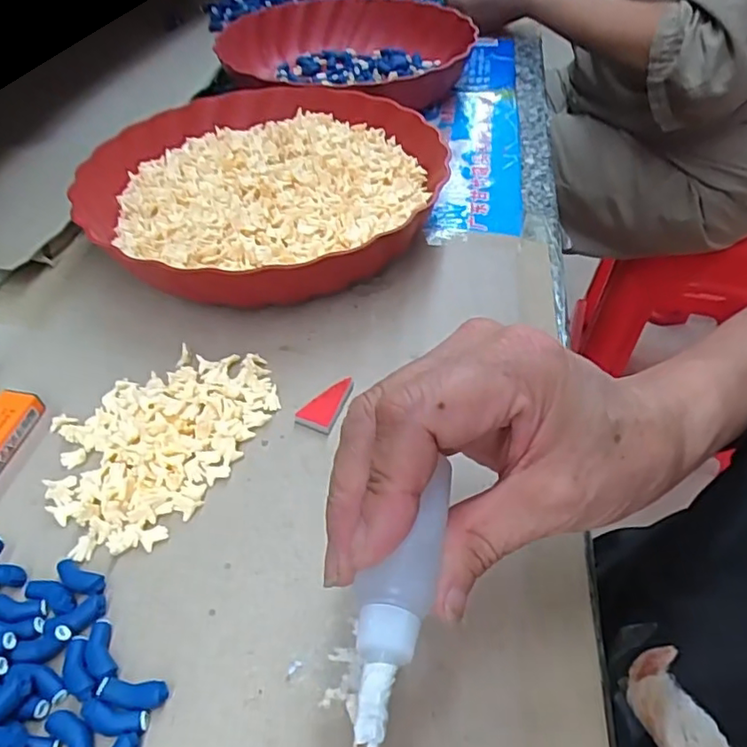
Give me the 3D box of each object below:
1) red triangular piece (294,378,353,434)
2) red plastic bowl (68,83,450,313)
[{"bbox_3d":[-0.025,0.014,0.311,0.019,0.006,0.035,18,48,13],"label":"red triangular piece"},{"bbox_3d":[-0.074,-0.131,0.423,0.235,0.049,0.243,1,47,-1],"label":"red plastic bowl"}]

